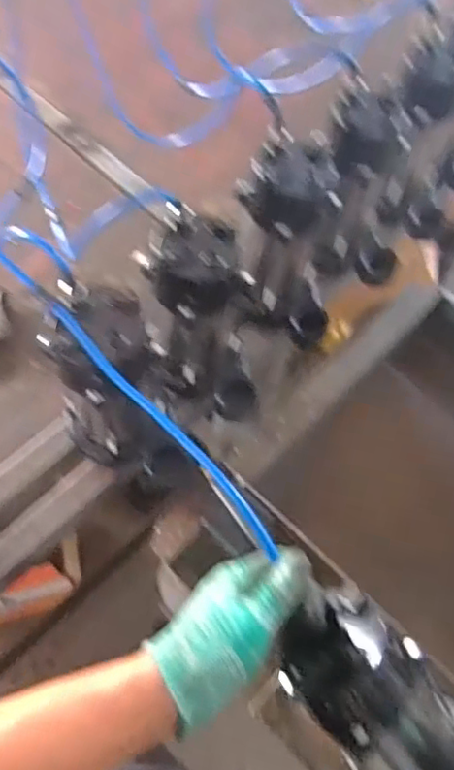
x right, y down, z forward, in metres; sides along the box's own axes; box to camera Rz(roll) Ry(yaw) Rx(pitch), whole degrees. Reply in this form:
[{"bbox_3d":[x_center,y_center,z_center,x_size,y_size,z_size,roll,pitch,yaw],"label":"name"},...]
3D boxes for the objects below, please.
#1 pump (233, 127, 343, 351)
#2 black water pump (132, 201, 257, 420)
[{"bbox_3d":[0.076,-0.166,0.724,0.132,0.238,0.125,5,63,-2],"label":"pump"},{"bbox_3d":[-0.022,-0.067,0.661,0.144,0.234,0.105,26,64,9],"label":"black water pump"}]

